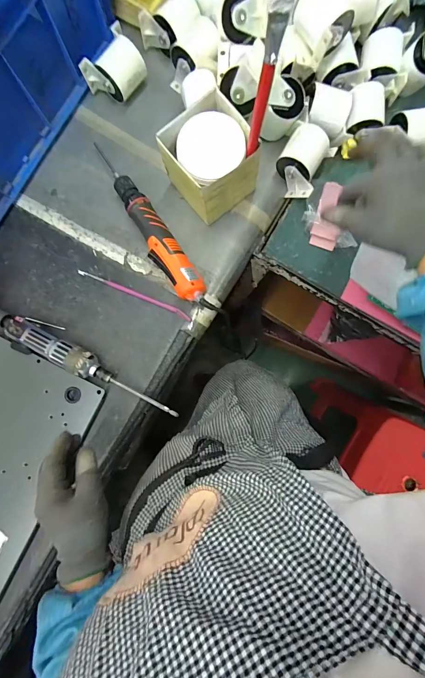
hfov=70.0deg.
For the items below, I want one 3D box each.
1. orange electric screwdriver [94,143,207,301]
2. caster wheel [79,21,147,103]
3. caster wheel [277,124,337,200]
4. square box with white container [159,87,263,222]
[{"bbox_3d":[-0.101,-0.186,0.479,0.048,0.039,0.290,-32,88,-2],"label":"orange electric screwdriver"},{"bbox_3d":[-0.157,-0.448,0.504,0.075,0.050,0.098,42,88,1],"label":"caster wheel"},{"bbox_3d":[0.148,-0.287,0.487,0.073,0.056,0.091,28,87,1],"label":"caster wheel"},{"bbox_3d":[-0.001,-0.262,0.457,0.122,0.098,0.123,-40,88,-2],"label":"square box with white container"}]

